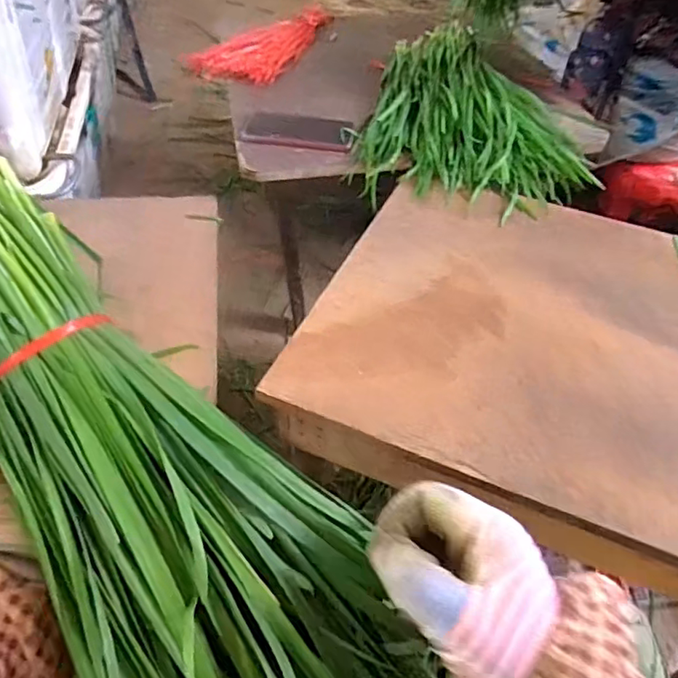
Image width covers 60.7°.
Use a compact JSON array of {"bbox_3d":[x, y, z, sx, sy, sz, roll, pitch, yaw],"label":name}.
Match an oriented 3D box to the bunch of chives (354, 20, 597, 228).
[{"bbox_3d":[0.177,-0.388,0.939,0.327,0.078,0.494,-5,48,-9],"label":"bunch of chives"}]

